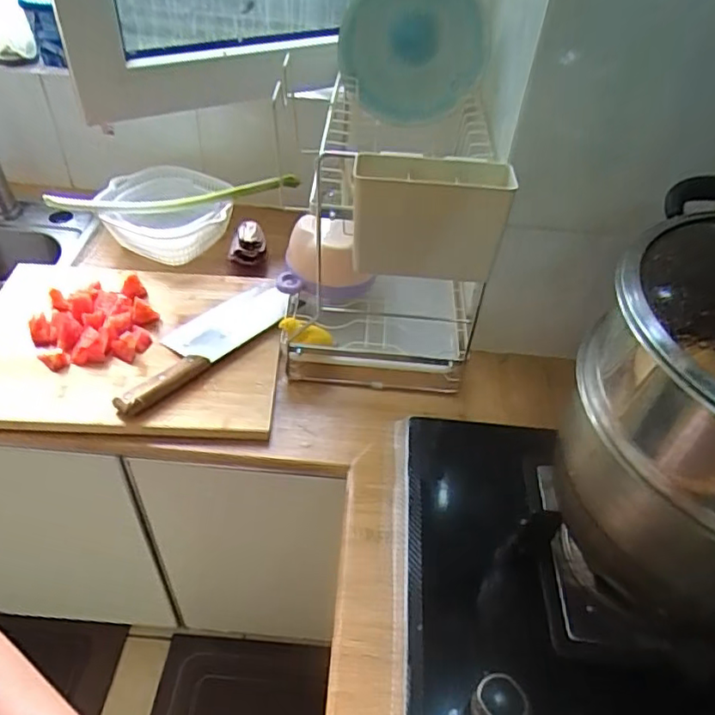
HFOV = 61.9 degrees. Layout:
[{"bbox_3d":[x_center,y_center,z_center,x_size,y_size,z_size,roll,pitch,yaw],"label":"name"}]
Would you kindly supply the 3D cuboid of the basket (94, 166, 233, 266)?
[{"bbox_3d":[-0.305,-0.239,0.982,0.198,0.069,0.179,17,46,12],"label":"basket"}]

